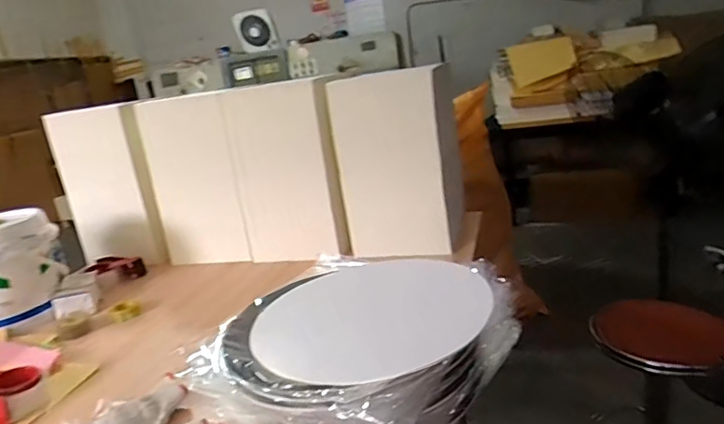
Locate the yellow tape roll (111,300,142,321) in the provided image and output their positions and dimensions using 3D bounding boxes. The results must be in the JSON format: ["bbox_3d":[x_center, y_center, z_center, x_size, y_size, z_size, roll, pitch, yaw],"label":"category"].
[{"bbox_3d":[-0.554,0.228,1.236,0.063,0.024,0.063,-16,17,-23],"label":"yellow tape roll"}]

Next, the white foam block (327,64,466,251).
[{"bbox_3d":[0.114,-0.140,1.412,0.315,0.445,0.246,-4,17,17],"label":"white foam block"}]

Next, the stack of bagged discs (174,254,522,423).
[{"bbox_3d":[0.002,0.208,0.713,0.331,0.207,0.347,3,20,31],"label":"stack of bagged discs"}]

